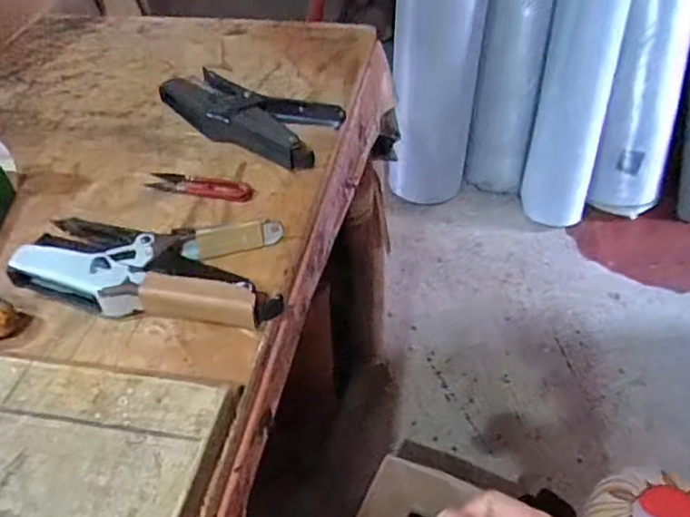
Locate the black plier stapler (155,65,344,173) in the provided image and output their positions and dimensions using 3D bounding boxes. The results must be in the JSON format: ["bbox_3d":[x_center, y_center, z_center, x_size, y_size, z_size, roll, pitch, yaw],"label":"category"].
[{"bbox_3d":[-0.104,-0.136,0.552,0.186,0.034,0.093,13,47,18],"label":"black plier stapler"}]

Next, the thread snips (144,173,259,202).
[{"bbox_3d":[-0.127,-0.065,0.497,0.099,0.014,0.024,11,47,15],"label":"thread snips"}]

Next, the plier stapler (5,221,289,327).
[{"bbox_3d":[-0.137,0.005,0.410,0.188,0.036,0.099,1,45,6],"label":"plier stapler"}]

